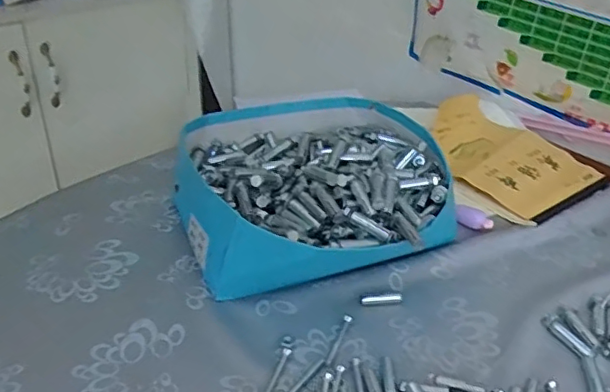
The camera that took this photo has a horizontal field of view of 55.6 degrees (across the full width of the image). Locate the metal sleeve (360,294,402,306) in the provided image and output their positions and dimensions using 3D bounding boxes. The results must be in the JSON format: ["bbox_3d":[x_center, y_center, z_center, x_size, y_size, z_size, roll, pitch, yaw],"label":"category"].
[{"bbox_3d":[0.075,0.101,0.568,0.043,0.008,0.010,-7,36,-14],"label":"metal sleeve"}]

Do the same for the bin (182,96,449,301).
[{"bbox_3d":[0.006,-0.016,0.651,0.293,0.097,0.286,-4,35,-9],"label":"bin"}]

